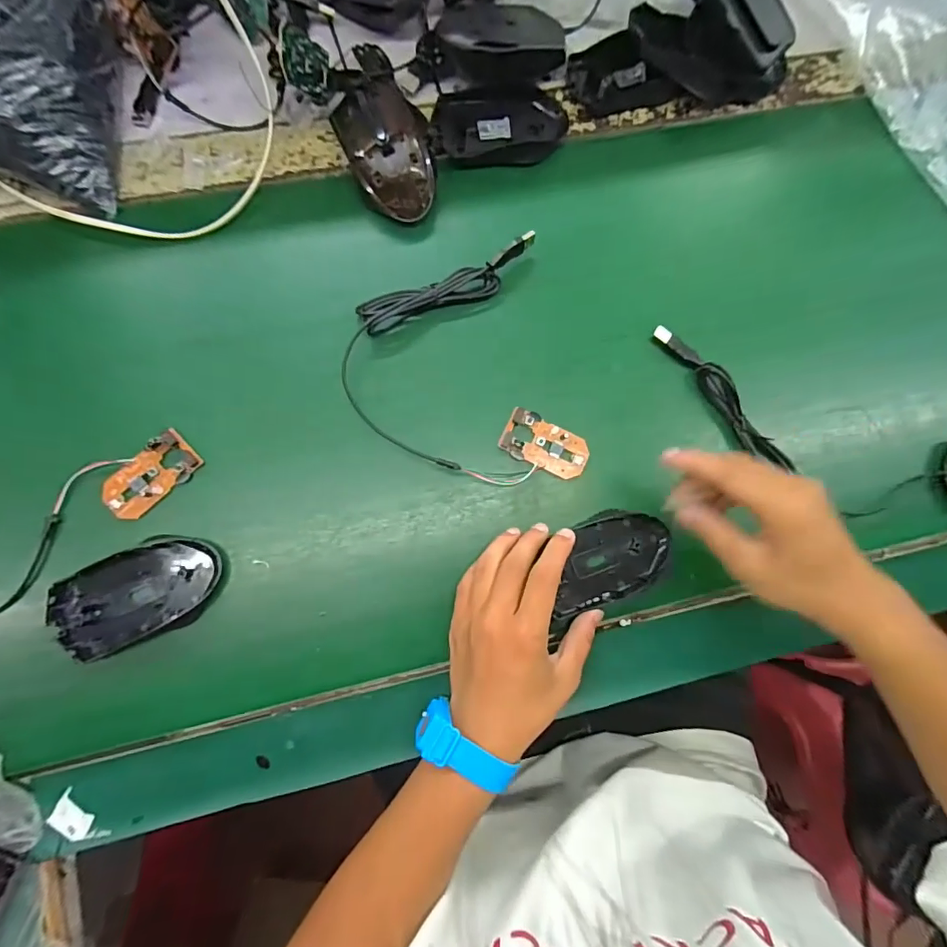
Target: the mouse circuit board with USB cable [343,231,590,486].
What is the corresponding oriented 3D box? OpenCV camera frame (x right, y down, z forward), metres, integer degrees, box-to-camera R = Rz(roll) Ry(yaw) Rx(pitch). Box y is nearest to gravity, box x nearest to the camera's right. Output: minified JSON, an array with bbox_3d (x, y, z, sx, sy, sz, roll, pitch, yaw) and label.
[{"bbox_3d":[-0.010,-0.072,0.383,0.166,0.025,0.187,-17,83,-6],"label":"mouse circuit board with USB cable"}]

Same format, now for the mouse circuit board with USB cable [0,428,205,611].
[{"bbox_3d":[-0.327,0.028,0.349,0.228,0.012,0.156,11,81,-2],"label":"mouse circuit board with USB cable"}]

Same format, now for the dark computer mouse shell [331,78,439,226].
[{"bbox_3d":[-0.066,-0.261,0.397,0.071,0.041,0.118,-21,83,-7],"label":"dark computer mouse shell"}]

